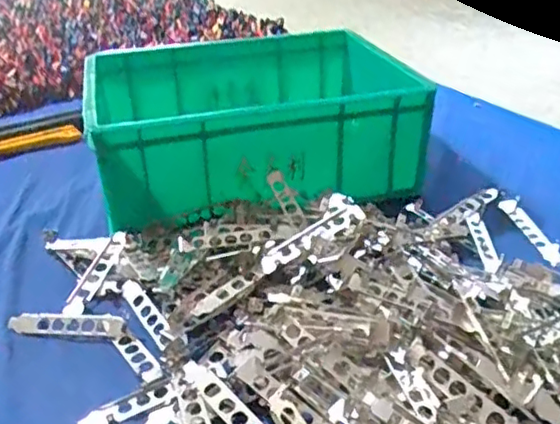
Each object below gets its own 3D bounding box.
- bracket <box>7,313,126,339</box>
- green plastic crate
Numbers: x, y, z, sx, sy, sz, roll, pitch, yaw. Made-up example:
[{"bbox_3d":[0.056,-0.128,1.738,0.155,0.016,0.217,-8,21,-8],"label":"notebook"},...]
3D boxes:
[{"bbox_3d":[-0.201,0.106,0.574,0.120,0.009,0.025,3,30,9],"label":"bracket"},{"bbox_3d":[-0.037,-0.134,0.825,0.402,0.136,0.307,-9,31,-13],"label":"green plastic crate"}]

